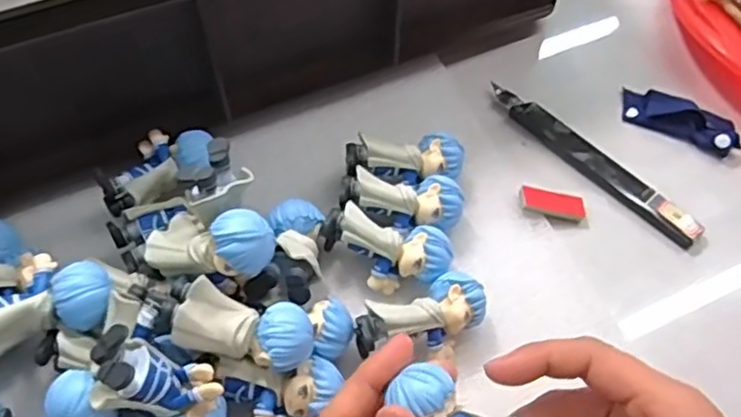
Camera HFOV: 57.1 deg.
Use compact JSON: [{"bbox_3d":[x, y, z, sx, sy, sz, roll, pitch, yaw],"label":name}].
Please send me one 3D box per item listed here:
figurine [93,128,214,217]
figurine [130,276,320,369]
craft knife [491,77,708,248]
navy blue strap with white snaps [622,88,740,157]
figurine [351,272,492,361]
[{"bbox_3d":[-0.111,-0.020,0.355,0.059,0.023,0.037,-32,65,-19],"label":"figurine"},{"bbox_3d":[-0.061,0.048,0.280,0.074,0.023,0.027,7,59,1],"label":"figurine"},{"bbox_3d":[0.123,-0.027,0.382,0.017,0.010,0.138,-40,67,-23],"label":"craft knife"},{"bbox_3d":[0.182,-0.053,0.398,0.066,0.013,0.025,24,61,12],"label":"navy blue strap with white snaps"},{"bbox_3d":[0.024,0.055,0.313,0.063,0.031,0.031,-22,62,-15],"label":"figurine"}]

